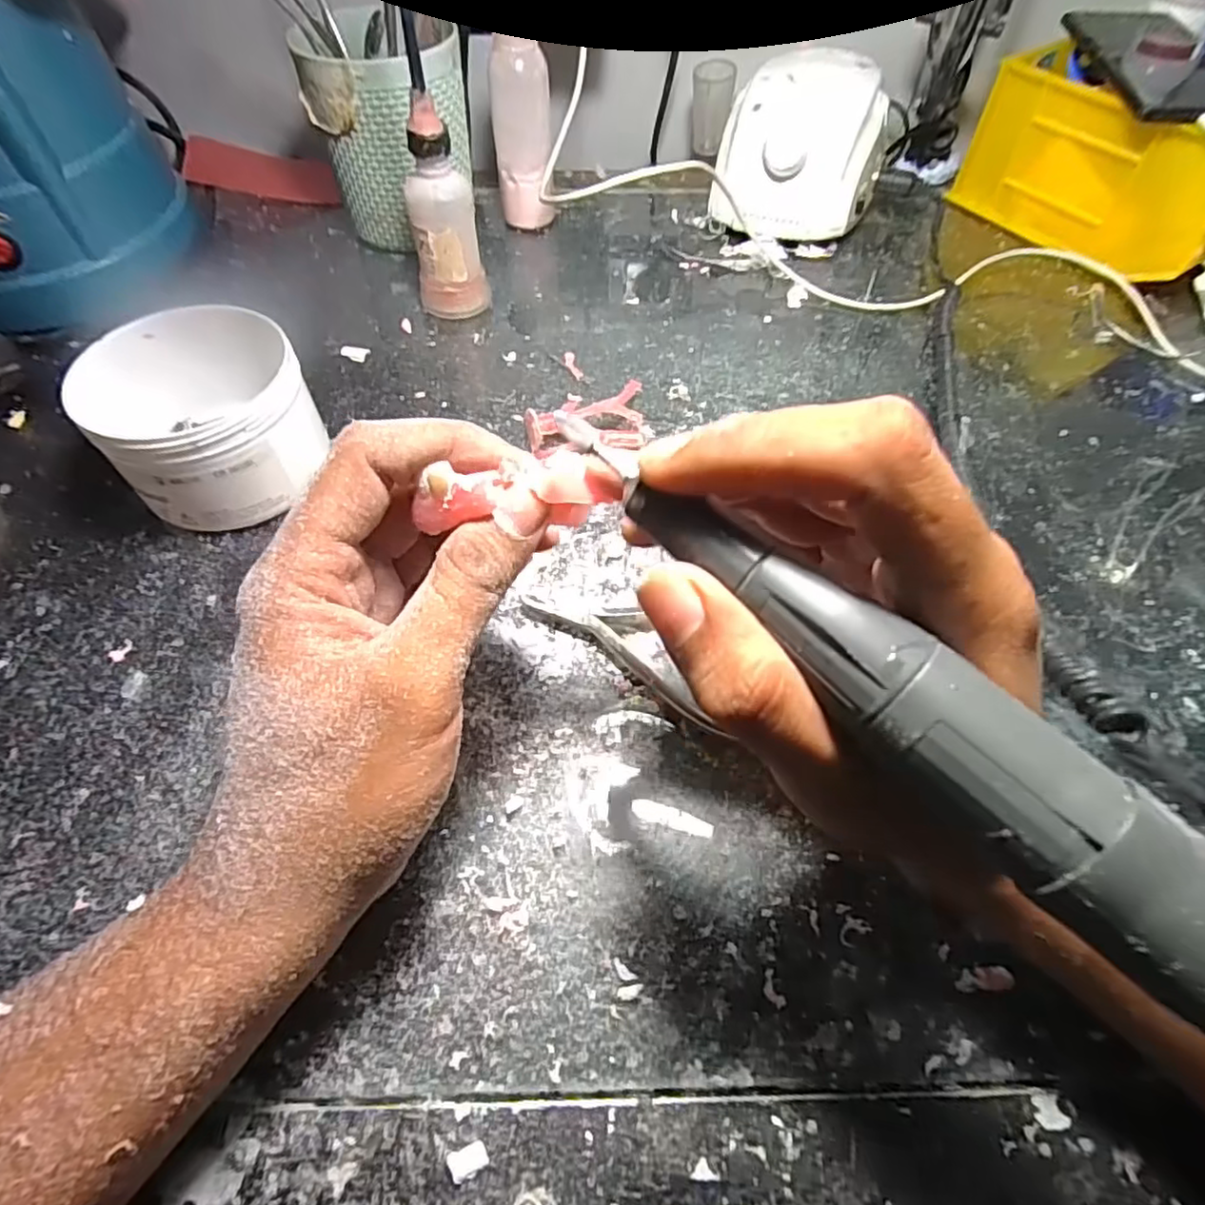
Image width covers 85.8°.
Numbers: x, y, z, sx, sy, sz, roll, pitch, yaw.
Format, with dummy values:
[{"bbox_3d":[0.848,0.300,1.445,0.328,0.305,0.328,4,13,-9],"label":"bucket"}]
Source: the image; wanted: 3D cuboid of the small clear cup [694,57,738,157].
[{"bbox_3d":[0.080,-0.366,0.481,0.029,0.051,0.025,8,57,5],"label":"small clear cup"}]

